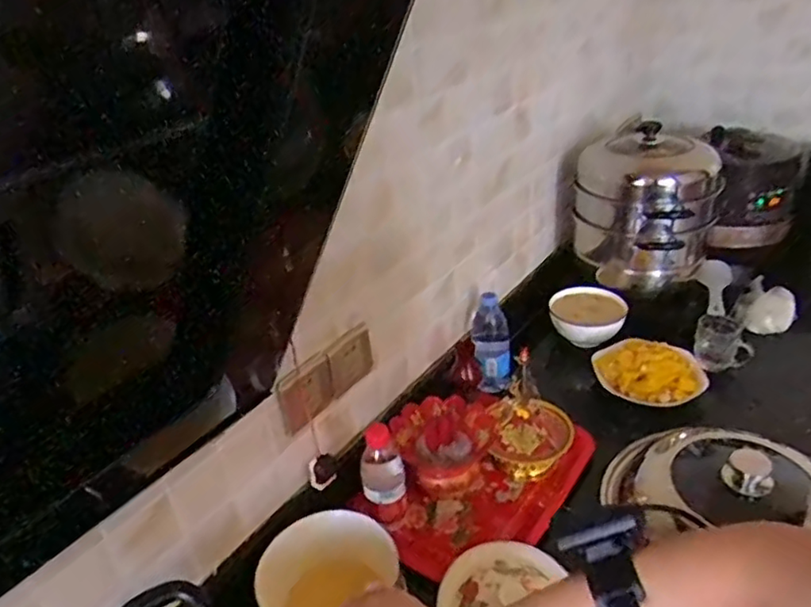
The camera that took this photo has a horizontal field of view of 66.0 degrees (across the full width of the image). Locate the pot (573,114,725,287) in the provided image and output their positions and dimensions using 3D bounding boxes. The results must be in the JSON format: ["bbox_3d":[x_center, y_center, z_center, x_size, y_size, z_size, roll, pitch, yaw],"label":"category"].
[{"bbox_3d":[0.519,-0.200,1.361,0.273,0.340,0.259,7,33,21],"label":"pot"}]

